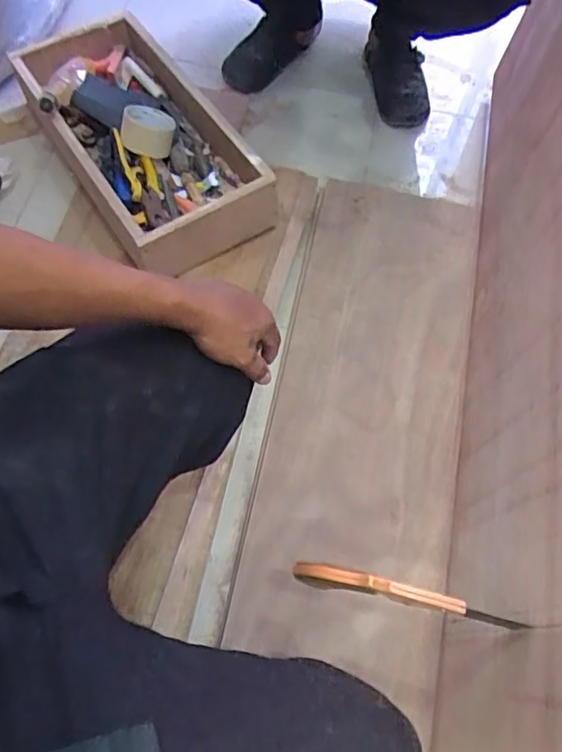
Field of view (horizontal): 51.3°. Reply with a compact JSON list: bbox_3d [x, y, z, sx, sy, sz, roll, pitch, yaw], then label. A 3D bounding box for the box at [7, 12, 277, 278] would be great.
[{"bbox_3d":[-0.257,-0.435,1.050,0.249,0.119,0.556,-29,69,-17],"label":"box"}]

